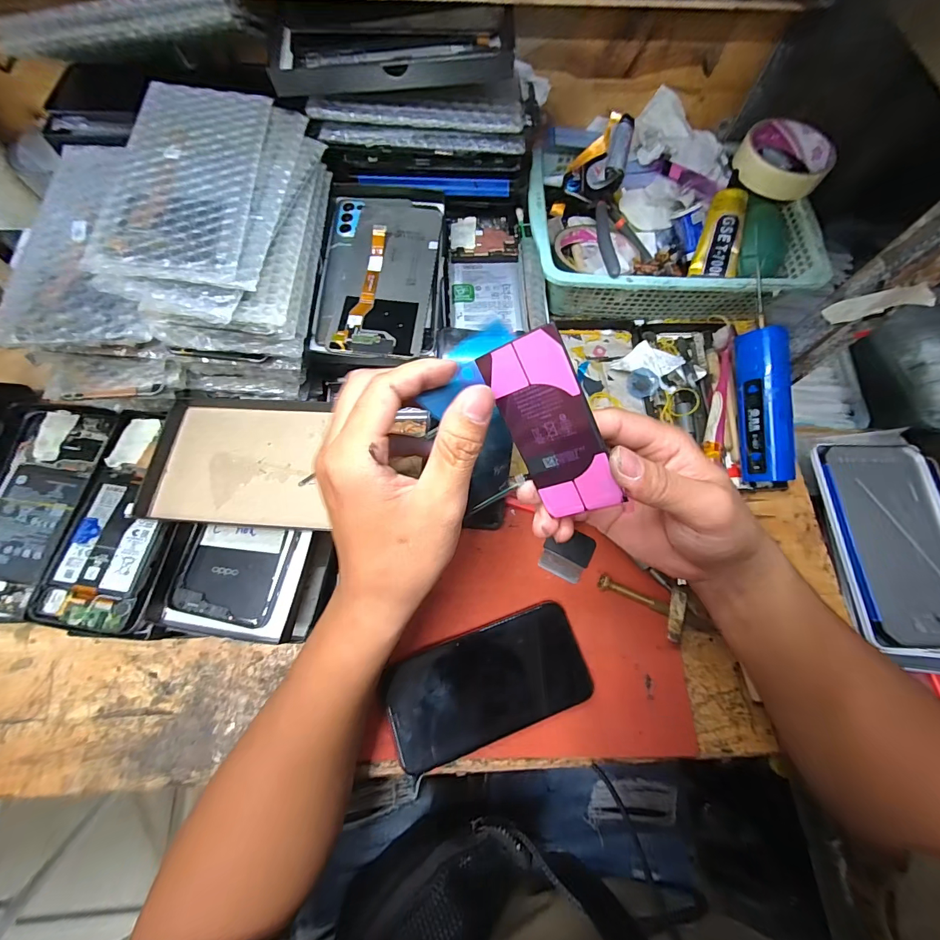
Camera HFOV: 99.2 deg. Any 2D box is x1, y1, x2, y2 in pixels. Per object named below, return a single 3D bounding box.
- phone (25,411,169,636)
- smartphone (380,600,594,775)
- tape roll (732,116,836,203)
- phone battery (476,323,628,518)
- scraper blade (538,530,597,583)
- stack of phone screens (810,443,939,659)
[{"bbox_3d":[-0.268,0.034,0.310,0.085,0.010,0.166,8,70,1],"label":"phone"},{"bbox_3d":[0.014,0.158,0.298,0.146,0.013,0.072,-19,72,-8],"label":"smartphone"},{"bbox_3d":[0.316,-0.313,0.403,0.081,0.028,0.079,0,70,-1],"label":"tape roll"},{"bbox_3d":[0.042,-0.020,0.208,0.043,0.004,0.097,-17,111,29],"label":"phone battery"},{"bbox_3d":[0.083,0.070,0.338,0.039,0.004,0.042,25,72,7],"label":"scraper blade"},{"bbox_3d":[0.387,0.065,0.362,0.116,0.020,0.186,5,70,0],"label":"stack of phone screens"}]

